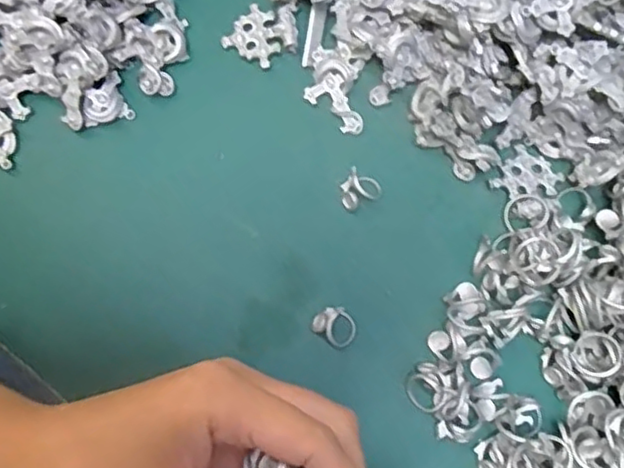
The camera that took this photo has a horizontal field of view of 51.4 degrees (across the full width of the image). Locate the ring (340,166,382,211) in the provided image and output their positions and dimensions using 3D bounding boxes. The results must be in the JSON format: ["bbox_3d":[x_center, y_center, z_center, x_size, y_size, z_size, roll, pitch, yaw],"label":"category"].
[{"bbox_3d":[0.027,-0.024,0.366,0.022,0.014,0.023,0,76,0],"label":"ring"}]

